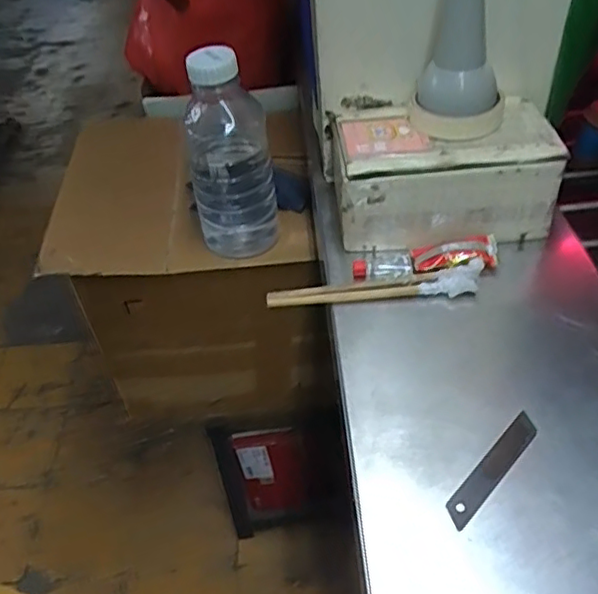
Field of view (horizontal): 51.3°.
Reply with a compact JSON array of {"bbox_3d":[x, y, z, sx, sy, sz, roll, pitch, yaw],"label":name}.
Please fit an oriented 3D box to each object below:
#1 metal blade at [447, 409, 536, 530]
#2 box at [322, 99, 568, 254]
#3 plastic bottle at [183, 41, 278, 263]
[{"bbox_3d":[0.130,0.112,0.415,0.017,0.004,0.100,33,53,30],"label":"metal blade"},{"bbox_3d":[0.129,-0.117,0.600,0.197,0.100,0.130,-4,43,1],"label":"box"},{"bbox_3d":[-0.075,-0.151,0.664,0.089,0.224,0.095,-7,44,-1],"label":"plastic bottle"}]

